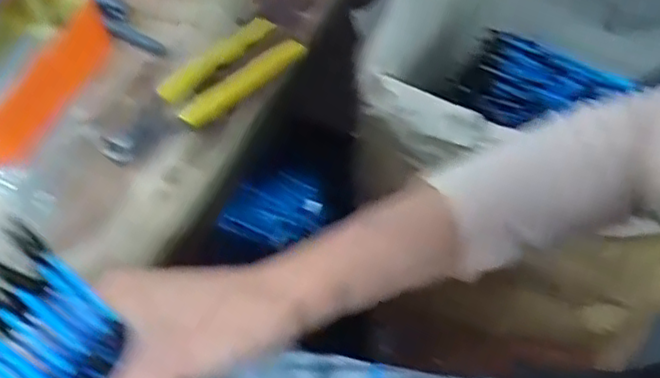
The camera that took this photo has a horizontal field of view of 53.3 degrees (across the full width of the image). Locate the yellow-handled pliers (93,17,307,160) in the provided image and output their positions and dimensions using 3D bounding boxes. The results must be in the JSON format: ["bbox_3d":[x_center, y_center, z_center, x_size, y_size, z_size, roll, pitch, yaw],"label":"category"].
[{"bbox_3d":[-0.101,-0.074,0.493,0.160,0.021,0.059,-33,58,-17],"label":"yellow-handled pliers"}]

